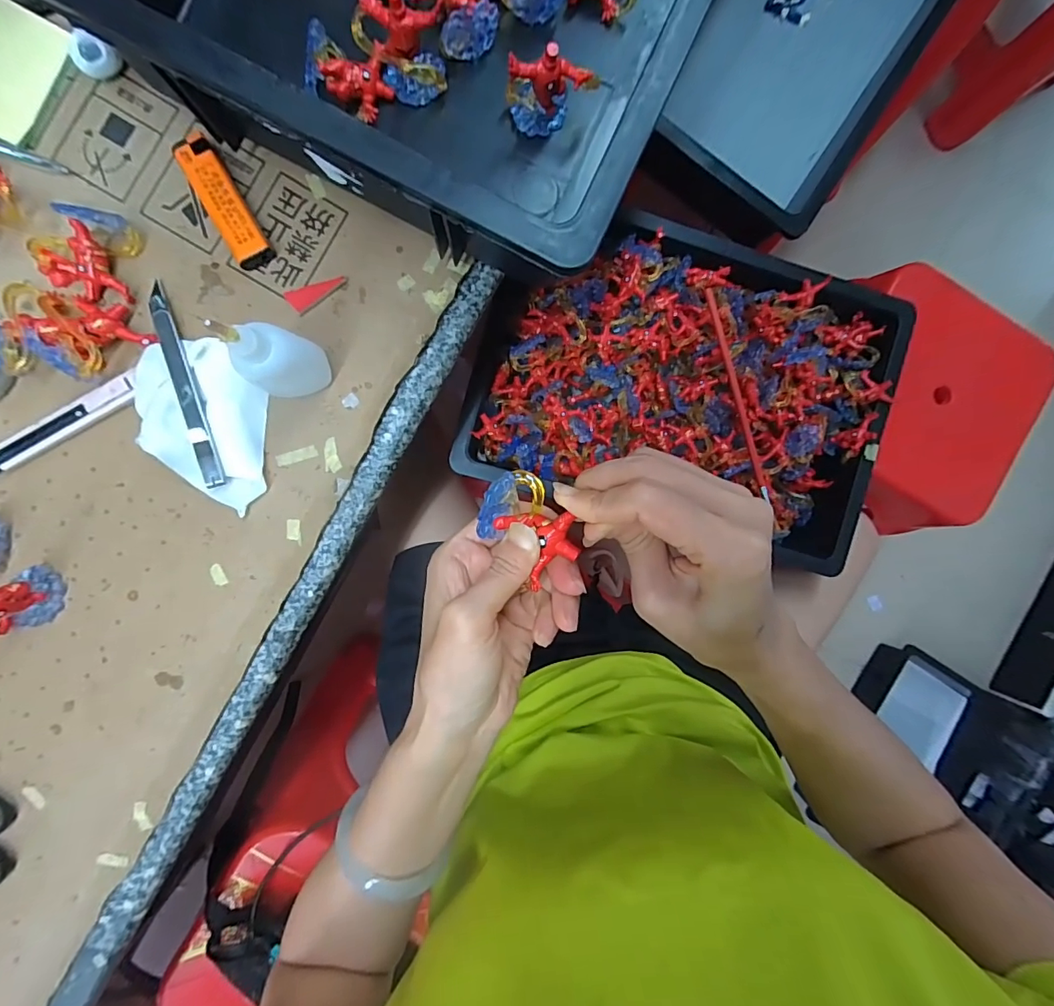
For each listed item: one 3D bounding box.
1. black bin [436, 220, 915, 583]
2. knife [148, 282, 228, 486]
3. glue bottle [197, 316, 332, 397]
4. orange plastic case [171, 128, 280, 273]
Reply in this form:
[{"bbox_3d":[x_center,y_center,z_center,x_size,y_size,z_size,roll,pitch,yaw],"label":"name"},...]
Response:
[{"bbox_3d":[0.172,-0.126,0.516,0.441,0.081,0.308,16,91,-5],"label":"black bin"},{"bbox_3d":[-0.216,-0.074,0.297,0.012,0.009,0.131,-17,94,-3],"label":"knife"},{"bbox_3d":[-0.139,-0.080,0.262,0.025,0.097,0.037,28,90,-5],"label":"glue bottle"},{"bbox_3d":[-0.190,-0.187,0.295,0.024,0.014,0.081,-29,94,-2],"label":"orange plastic case"}]

